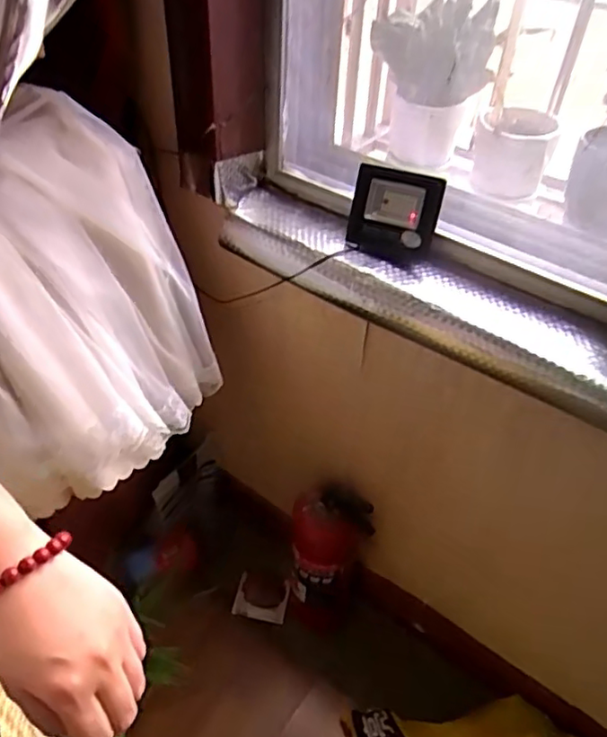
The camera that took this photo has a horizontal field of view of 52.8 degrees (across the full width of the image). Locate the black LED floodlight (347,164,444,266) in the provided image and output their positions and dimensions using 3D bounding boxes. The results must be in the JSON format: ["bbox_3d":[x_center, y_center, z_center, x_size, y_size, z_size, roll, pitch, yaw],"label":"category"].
[{"bbox_3d":[0.125,-0.216,0.861,0.123,0.125,0.027,25,32,18],"label":"black LED floodlight"}]

